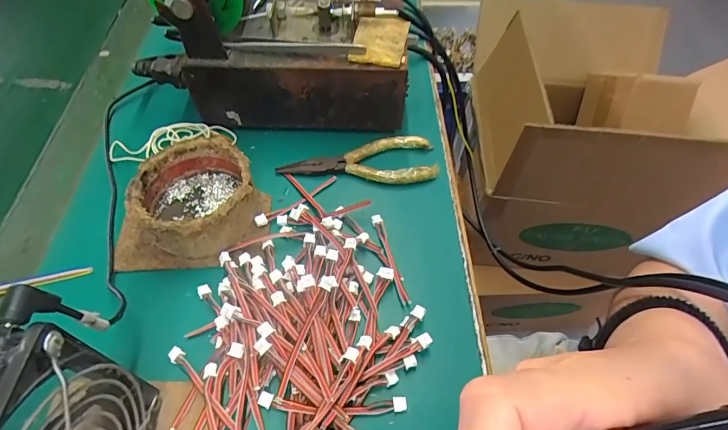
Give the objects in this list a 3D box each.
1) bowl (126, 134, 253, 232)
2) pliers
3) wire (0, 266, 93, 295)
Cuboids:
[{"bbox_3d":[-0.123,-0.016,0.308,0.081,0.036,0.081,2,55,-2],"label":"bowl"},{"bbox_3d":[-0.004,-0.043,0.357,0.129,0.016,0.046,-3,56,-5],"label":"pliers"},{"bbox_3d":[-0.235,0.047,0.288,0.085,0.007,0.015,-8,56,-9],"label":"wire"}]

